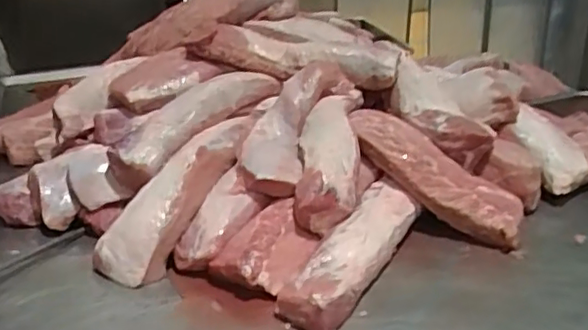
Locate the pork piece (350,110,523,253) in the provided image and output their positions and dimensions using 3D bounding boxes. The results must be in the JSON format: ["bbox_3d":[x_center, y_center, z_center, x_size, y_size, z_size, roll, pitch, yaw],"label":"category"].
[{"bbox_3d":[0.240,0.015,1.067,0.352,0.061,0.125,41,44,24],"label":"pork piece"}]

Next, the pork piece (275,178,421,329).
[{"bbox_3d":[0.094,0.127,0.936,0.092,0.065,0.347,12,28,27],"label":"pork piece"}]

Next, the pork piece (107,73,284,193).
[{"bbox_3d":[-0.175,-0.087,1.110,0.104,0.066,0.358,20,45,39],"label":"pork piece"}]

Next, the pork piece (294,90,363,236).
[{"bbox_3d":[0.061,-0.030,1.058,0.103,0.061,0.343,2,43,8],"label":"pork piece"}]

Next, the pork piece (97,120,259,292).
[{"bbox_3d":[-0.179,0.032,1.006,0.105,0.067,0.373,12,50,28],"label":"pork piece"}]

